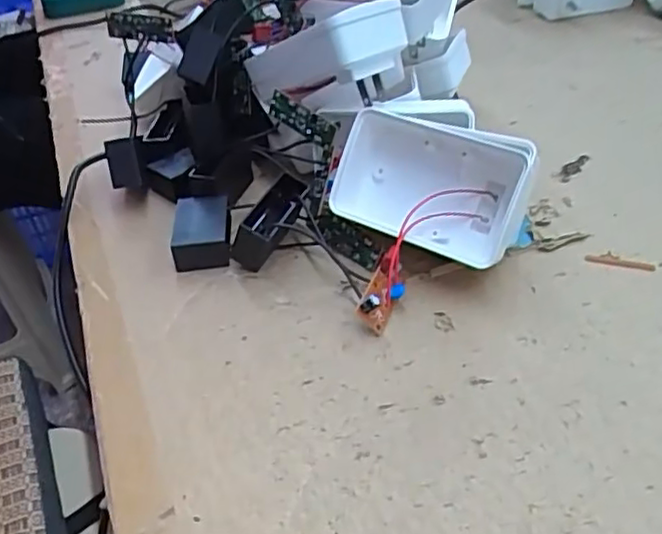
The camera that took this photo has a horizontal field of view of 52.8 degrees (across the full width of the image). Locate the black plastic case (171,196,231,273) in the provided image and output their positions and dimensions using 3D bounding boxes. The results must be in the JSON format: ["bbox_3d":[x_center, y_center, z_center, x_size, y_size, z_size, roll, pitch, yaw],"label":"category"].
[{"bbox_3d":[-0.071,-0.019,0.368,0.030,0.018,0.050,-8,37,-2],"label":"black plastic case"}]

